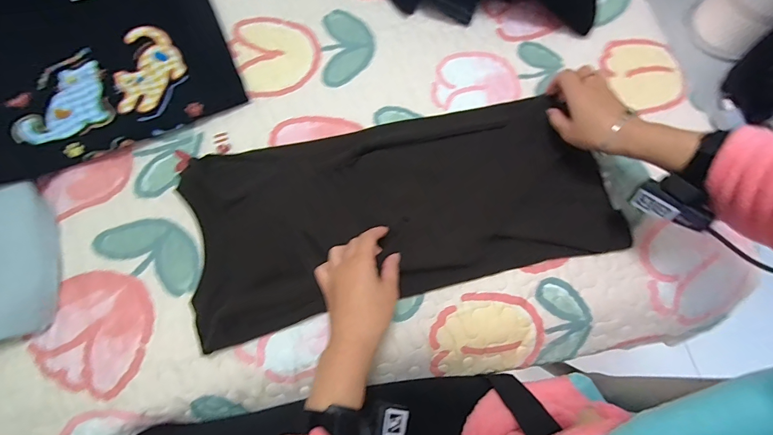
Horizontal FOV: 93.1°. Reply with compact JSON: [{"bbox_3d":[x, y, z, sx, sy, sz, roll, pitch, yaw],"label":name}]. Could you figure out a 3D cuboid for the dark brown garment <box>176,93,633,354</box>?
[{"bbox_3d":[0.018,-0.016,0.451,0.497,0.024,0.220,-11,74,-4],"label":"dark brown garment"}]

